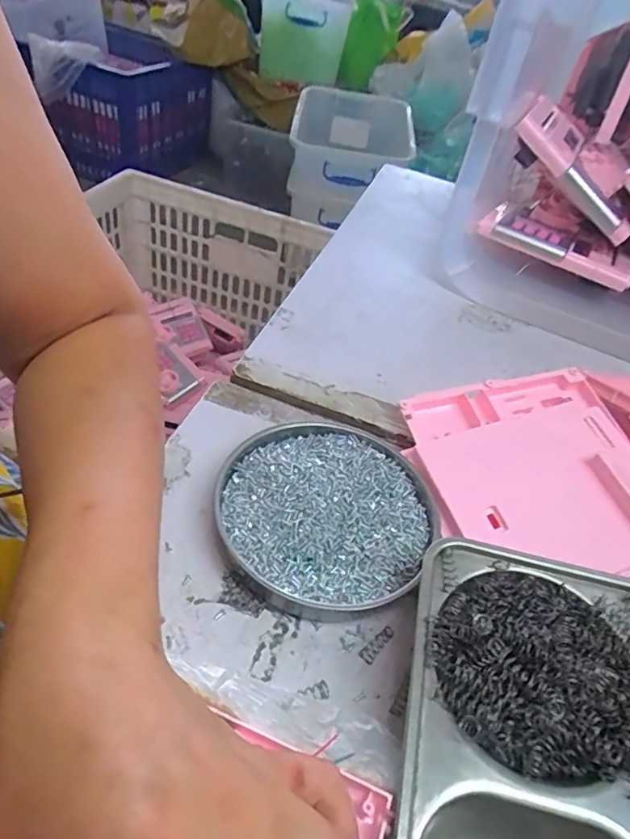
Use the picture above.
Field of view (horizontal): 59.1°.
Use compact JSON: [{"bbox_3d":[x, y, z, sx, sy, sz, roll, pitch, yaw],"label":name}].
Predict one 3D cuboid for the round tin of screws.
[{"bbox_3d":[0.006,0.056,0.348,0.132,0.022,0.123,7,43,-7],"label":"round tin of screws"}]

